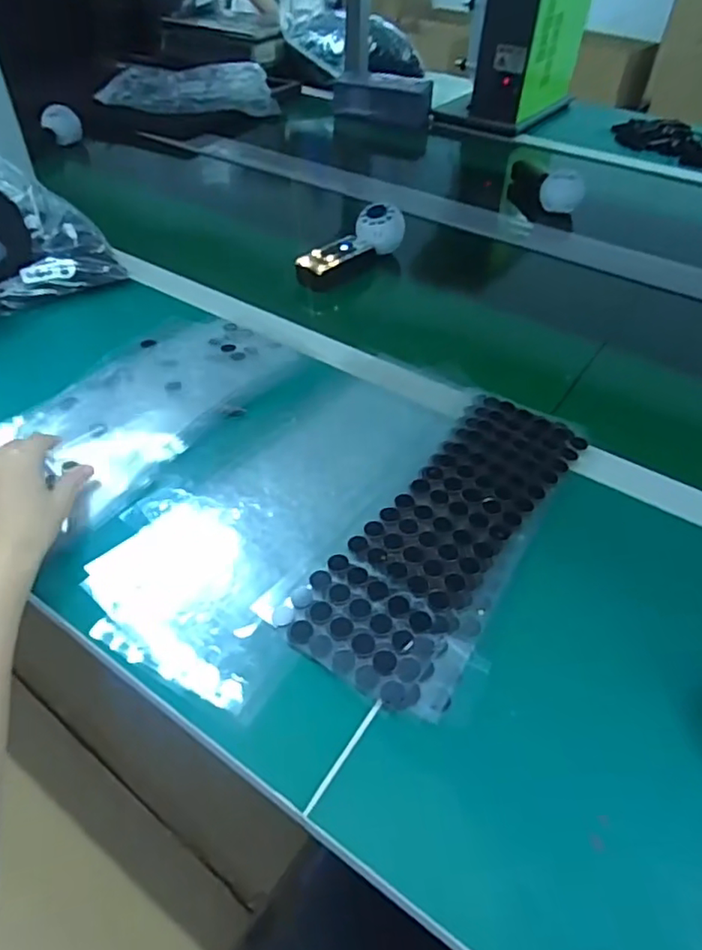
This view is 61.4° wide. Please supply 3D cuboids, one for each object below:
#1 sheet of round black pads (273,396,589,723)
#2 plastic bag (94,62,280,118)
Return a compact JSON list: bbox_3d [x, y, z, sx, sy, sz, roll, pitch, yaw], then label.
[{"bbox_3d":[0.079,0.034,0.467,0.119,0.011,0.309,26,50,21],"label":"sheet of round black pads"},{"bbox_3d":[-0.318,-0.792,1.207,0.328,0.045,0.198,-2,46,-5],"label":"plastic bag"}]

